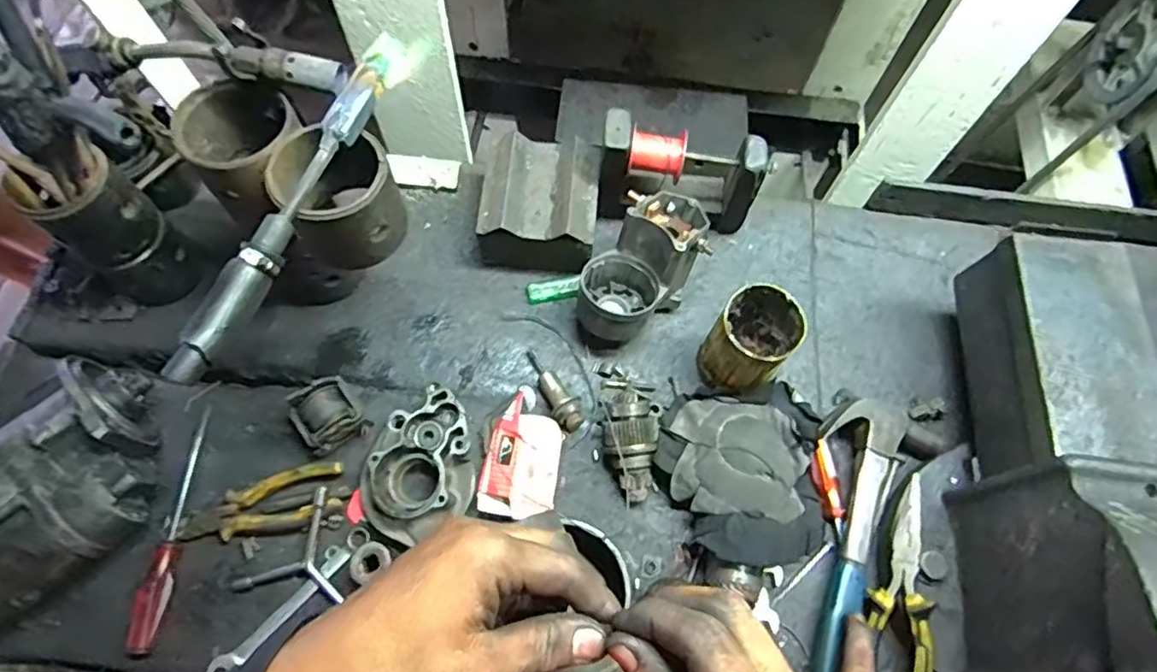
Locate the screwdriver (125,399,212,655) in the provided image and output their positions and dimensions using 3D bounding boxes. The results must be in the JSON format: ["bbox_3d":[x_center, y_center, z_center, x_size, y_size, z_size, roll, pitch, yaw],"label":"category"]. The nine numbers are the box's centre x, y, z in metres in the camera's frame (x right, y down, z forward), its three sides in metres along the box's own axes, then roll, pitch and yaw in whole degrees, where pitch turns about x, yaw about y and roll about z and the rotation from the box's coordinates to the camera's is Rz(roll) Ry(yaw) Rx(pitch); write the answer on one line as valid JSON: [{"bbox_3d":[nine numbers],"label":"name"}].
[{"bbox_3d":[-0.371,0.176,0.575,0.024,0.019,0.216,6,67,0],"label":"screwdriver"}]

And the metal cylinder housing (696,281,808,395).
[{"bbox_3d":[0.166,0.009,0.600,0.074,0.115,0.086,42,72,15],"label":"metal cylinder housing"}]

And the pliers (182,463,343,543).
[{"bbox_3d":[-0.295,0.158,0.578,0.145,0.020,0.052,-11,68,-7],"label":"pliers"}]

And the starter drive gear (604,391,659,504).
[{"bbox_3d":[0.052,0.105,0.587,0.053,0.051,0.099,-3,69,-9],"label":"starter drive gear"}]

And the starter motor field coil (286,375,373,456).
[{"bbox_3d":[-0.239,0.081,0.602,0.060,0.050,0.066,-33,72,-15],"label":"starter motor field coil"}]

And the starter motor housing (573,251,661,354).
[{"bbox_3d":[0.038,-0.032,0.640,0.077,0.070,0.083,1,67,-2],"label":"starter motor housing"}]

